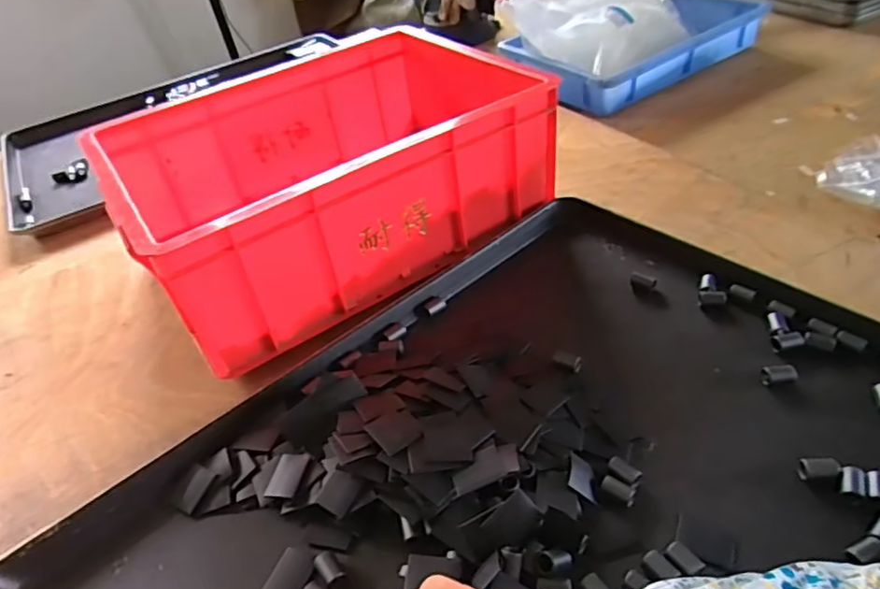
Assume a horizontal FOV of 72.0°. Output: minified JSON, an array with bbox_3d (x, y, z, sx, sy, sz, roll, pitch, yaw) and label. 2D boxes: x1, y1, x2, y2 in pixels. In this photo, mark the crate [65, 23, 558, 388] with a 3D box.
[{"bbox_3d":[-0.116,-0.135,0.646,0.418,0.135,0.309,-32,45,-25],"label":"crate"}]

